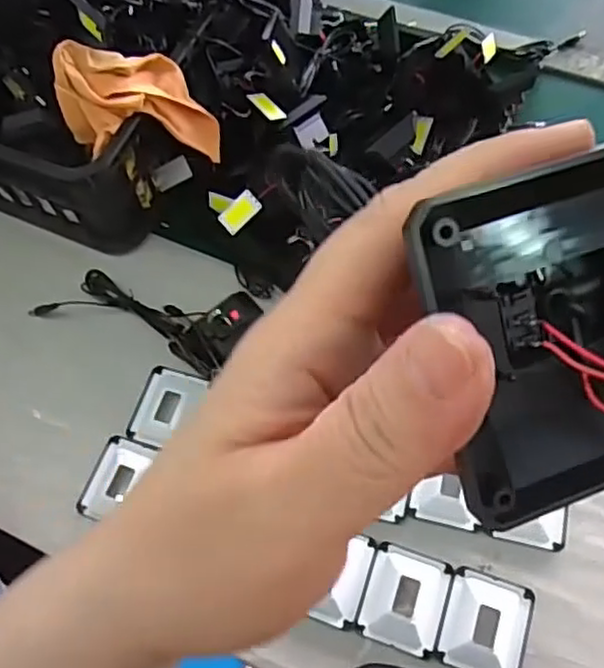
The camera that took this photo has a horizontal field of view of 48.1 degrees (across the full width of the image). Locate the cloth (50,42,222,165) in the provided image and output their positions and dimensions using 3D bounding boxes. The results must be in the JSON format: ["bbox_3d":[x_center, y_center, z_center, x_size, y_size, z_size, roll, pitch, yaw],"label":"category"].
[{"bbox_3d":[-0.164,-0.228,0.677,0.136,0.112,0.084,-25,65,-10],"label":"cloth"}]

